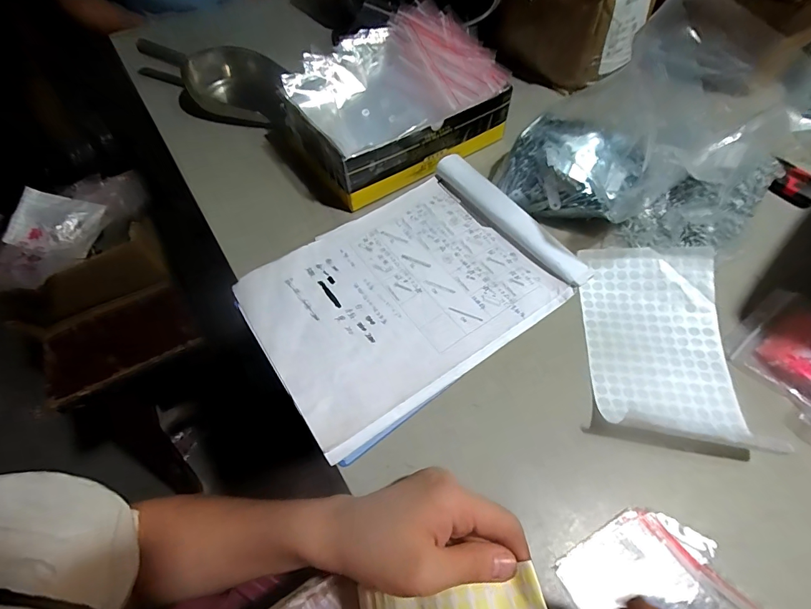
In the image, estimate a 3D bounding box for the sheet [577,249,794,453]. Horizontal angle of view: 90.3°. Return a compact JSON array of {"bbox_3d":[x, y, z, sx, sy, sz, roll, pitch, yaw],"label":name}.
[{"bbox_3d":[0.241,0.031,0.381,0.127,0.042,0.203,4,58,4],"label":"sheet"}]

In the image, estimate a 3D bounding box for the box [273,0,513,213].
[{"bbox_3d":[-0.029,-0.261,0.521,0.259,0.100,0.214,-34,63,-18],"label":"box"}]

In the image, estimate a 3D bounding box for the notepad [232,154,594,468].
[{"bbox_3d":[0.000,-0.022,0.414,0.301,0.029,0.219,-32,63,-17],"label":"notepad"}]

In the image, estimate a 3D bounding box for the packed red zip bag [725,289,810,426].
[{"bbox_3d":[0.359,0.043,0.369,0.106,0.024,0.093,-29,62,-16],"label":"packed red zip bag"}]

